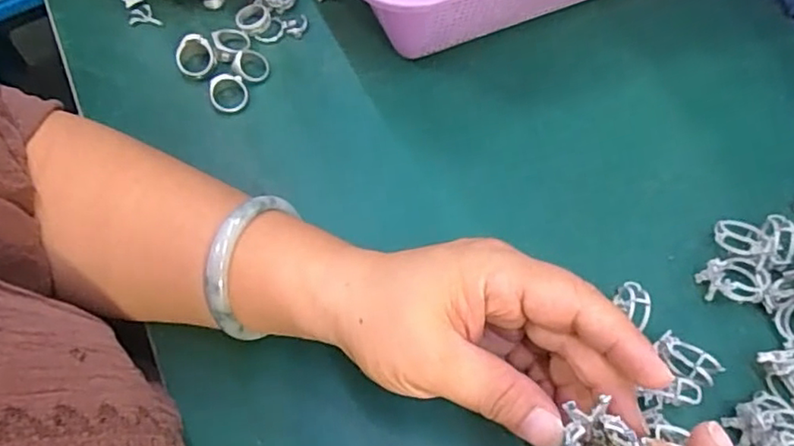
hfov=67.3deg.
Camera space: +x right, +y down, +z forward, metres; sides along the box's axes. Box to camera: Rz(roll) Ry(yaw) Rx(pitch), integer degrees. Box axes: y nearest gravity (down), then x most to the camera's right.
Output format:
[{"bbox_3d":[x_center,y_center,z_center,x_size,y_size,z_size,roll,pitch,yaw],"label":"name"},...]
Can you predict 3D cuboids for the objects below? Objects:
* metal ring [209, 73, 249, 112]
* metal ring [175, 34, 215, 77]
[{"bbox_3d":[-0.107,-0.083,0.379,0.023,0.012,0.024,0,64,1],"label":"metal ring"},{"bbox_3d":[-0.132,-0.109,0.387,0.025,0.015,0.026,0,64,1],"label":"metal ring"}]

